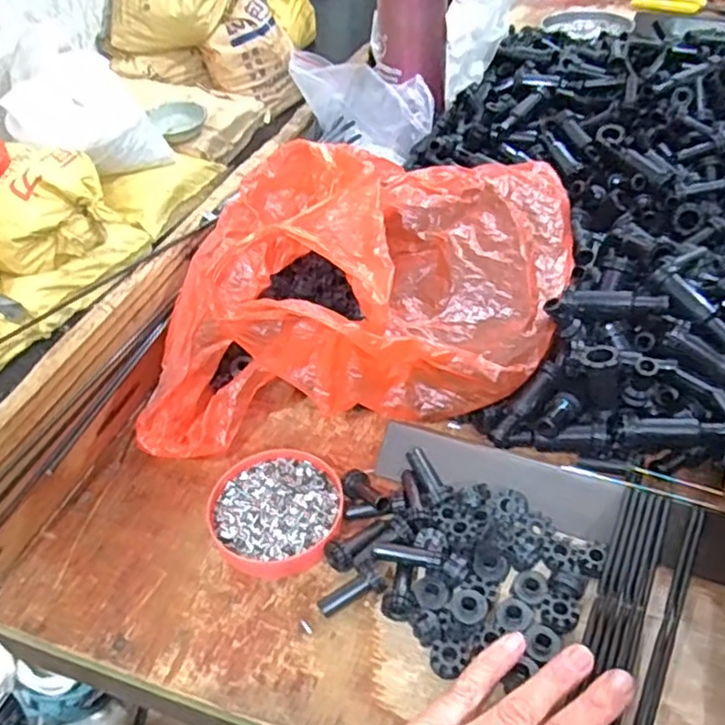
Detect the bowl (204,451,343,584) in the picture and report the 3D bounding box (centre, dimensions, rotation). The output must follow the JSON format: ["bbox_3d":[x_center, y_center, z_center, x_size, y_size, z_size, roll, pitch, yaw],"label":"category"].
[{"bbox_3d":[-0.052,0.090,0.421,0.079,0.016,0.083,-3,43,3],"label":"bowl"}]

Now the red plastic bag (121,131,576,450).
[{"bbox_3d":[0.005,-0.055,0.477,0.320,0.123,0.184,-10,43,-5],"label":"red plastic bag"}]

